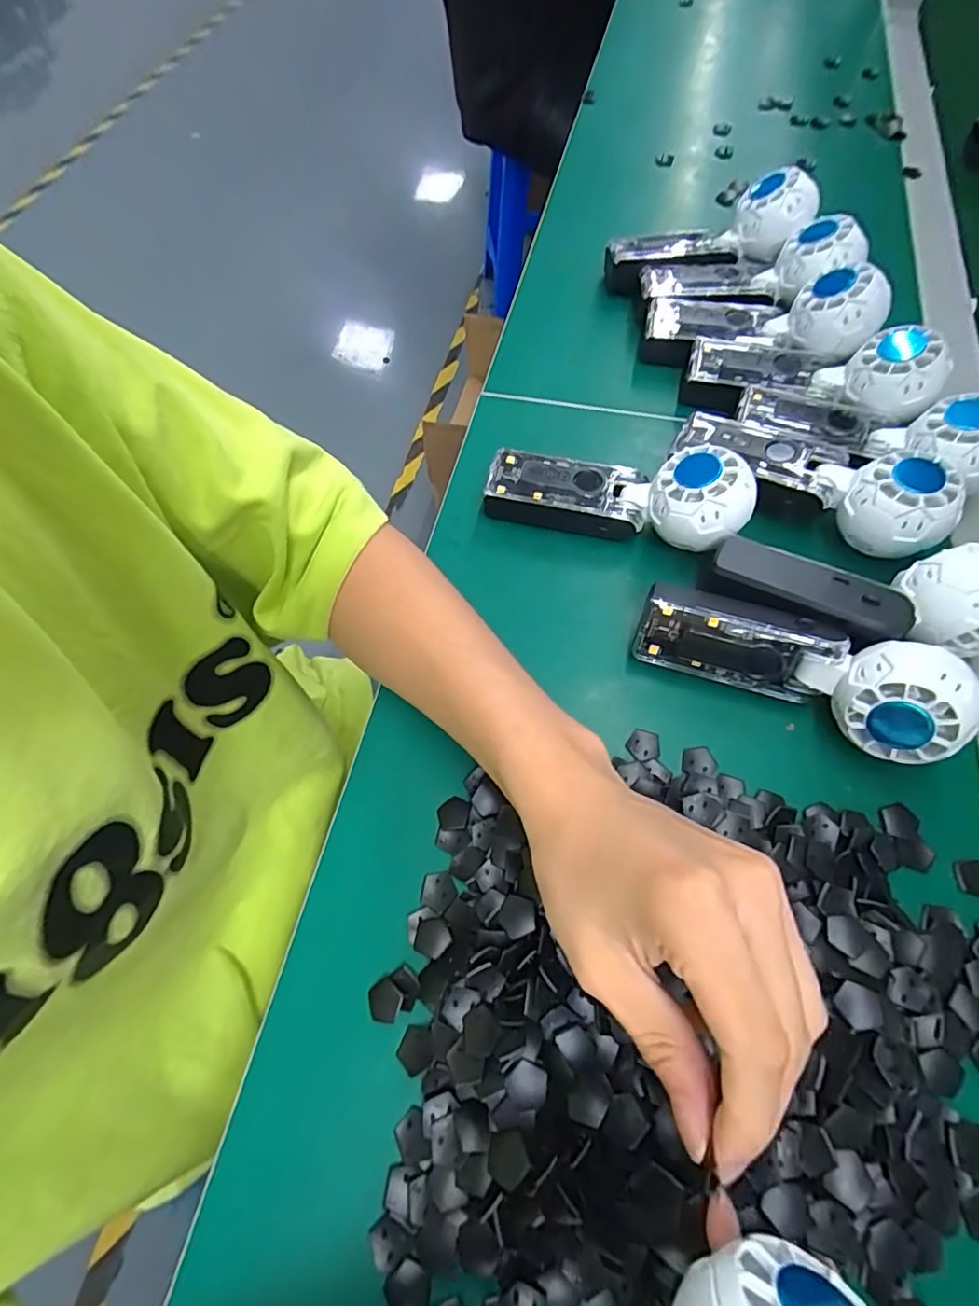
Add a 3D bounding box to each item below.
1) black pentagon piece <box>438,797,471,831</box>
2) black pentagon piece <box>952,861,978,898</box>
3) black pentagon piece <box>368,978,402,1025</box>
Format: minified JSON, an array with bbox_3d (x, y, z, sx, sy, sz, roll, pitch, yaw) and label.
[{"bbox_3d":[-0.020,0.090,0.312,0.017,0.004,0.018,10,65,7],"label":"black pentagon piece"},{"bbox_3d":[0.249,0.116,0.285,0.018,0.004,0.017,0,65,2],"label":"black pentagon piece"},{"bbox_3d":[-0.051,0.172,0.274,0.016,0.004,0.018,-17,65,-6],"label":"black pentagon piece"}]

